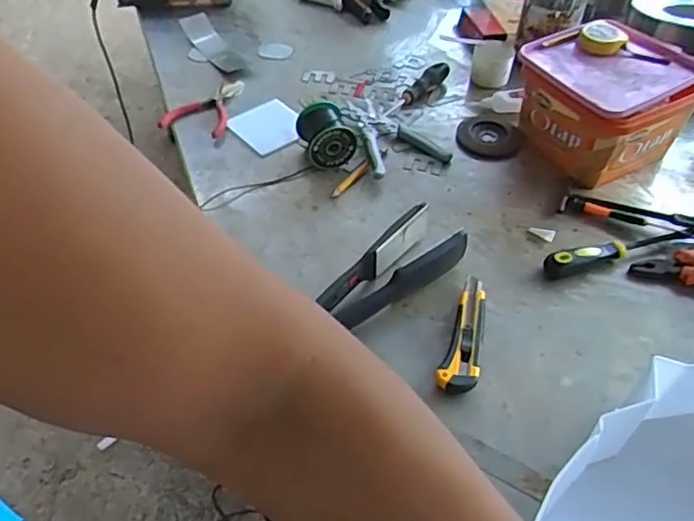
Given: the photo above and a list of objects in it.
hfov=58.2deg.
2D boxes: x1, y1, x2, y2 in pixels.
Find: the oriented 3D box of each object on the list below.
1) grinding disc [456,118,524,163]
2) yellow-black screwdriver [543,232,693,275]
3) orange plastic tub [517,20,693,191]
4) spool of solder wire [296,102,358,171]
[{"bbox_3d":[0.221,-0.193,0.963,0.099,0.018,0.105,1,47,-2],"label":"grinding disc"},{"bbox_3d":[0.347,-0.017,0.798,0.209,0.027,0.026,-14,50,-15],"label":"yellow-black screwdriver"},{"bbox_3d":[0.375,-0.235,0.925,0.192,0.140,0.206,-23,52,-22],"label":"orange plastic tub"},{"bbox_3d":[-0.033,-0.184,0.908,0.067,0.067,0.085,-20,51,-20],"label":"spool of solder wire"}]

